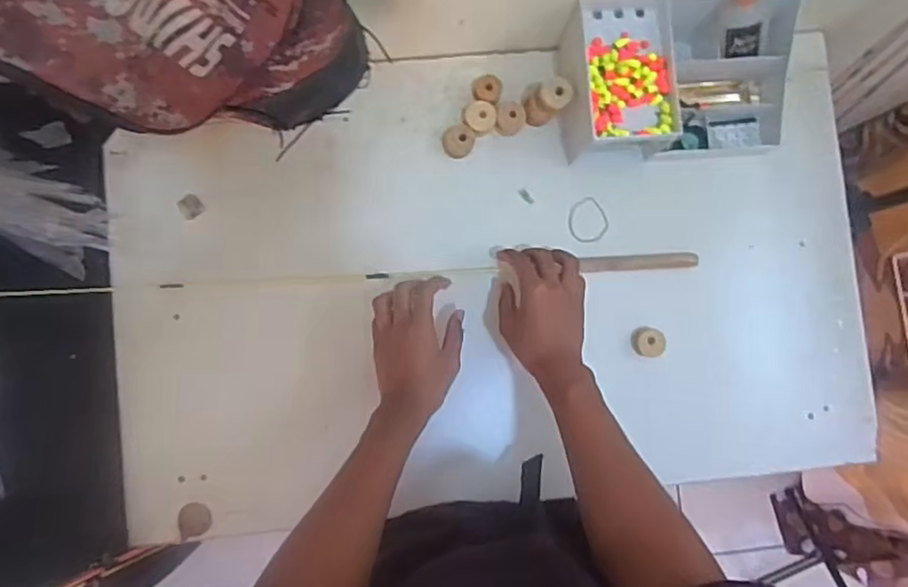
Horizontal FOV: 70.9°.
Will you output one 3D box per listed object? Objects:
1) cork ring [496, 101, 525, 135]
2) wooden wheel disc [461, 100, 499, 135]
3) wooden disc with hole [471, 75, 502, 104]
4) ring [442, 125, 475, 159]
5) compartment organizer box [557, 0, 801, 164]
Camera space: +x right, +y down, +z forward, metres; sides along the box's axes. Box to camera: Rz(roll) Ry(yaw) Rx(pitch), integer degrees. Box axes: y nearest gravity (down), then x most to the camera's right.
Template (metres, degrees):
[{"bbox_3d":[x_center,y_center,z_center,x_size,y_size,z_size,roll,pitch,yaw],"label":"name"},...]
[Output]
[{"bbox_3d":[0.062,-0.194,0.710,0.032,0.019,0.036,5,85,-4],"label":"cork ring"},{"bbox_3d":[0.028,-0.195,0.706,0.037,0.014,0.039,0,85,-5],"label":"wooden wheel disc"},{"bbox_3d":[0.036,-0.227,0.709,0.033,0.010,0.031,0,85,-5],"label":"wooden disc with hole"},{"bbox_3d":[0.005,-0.169,0.706,0.035,0.017,0.034,0,85,-5],"label":"ring"},{"bbox_3d":[0.240,-0.233,0.681,0.236,0.096,0.159,-4,86,-5],"label":"compartment organizer box"}]

